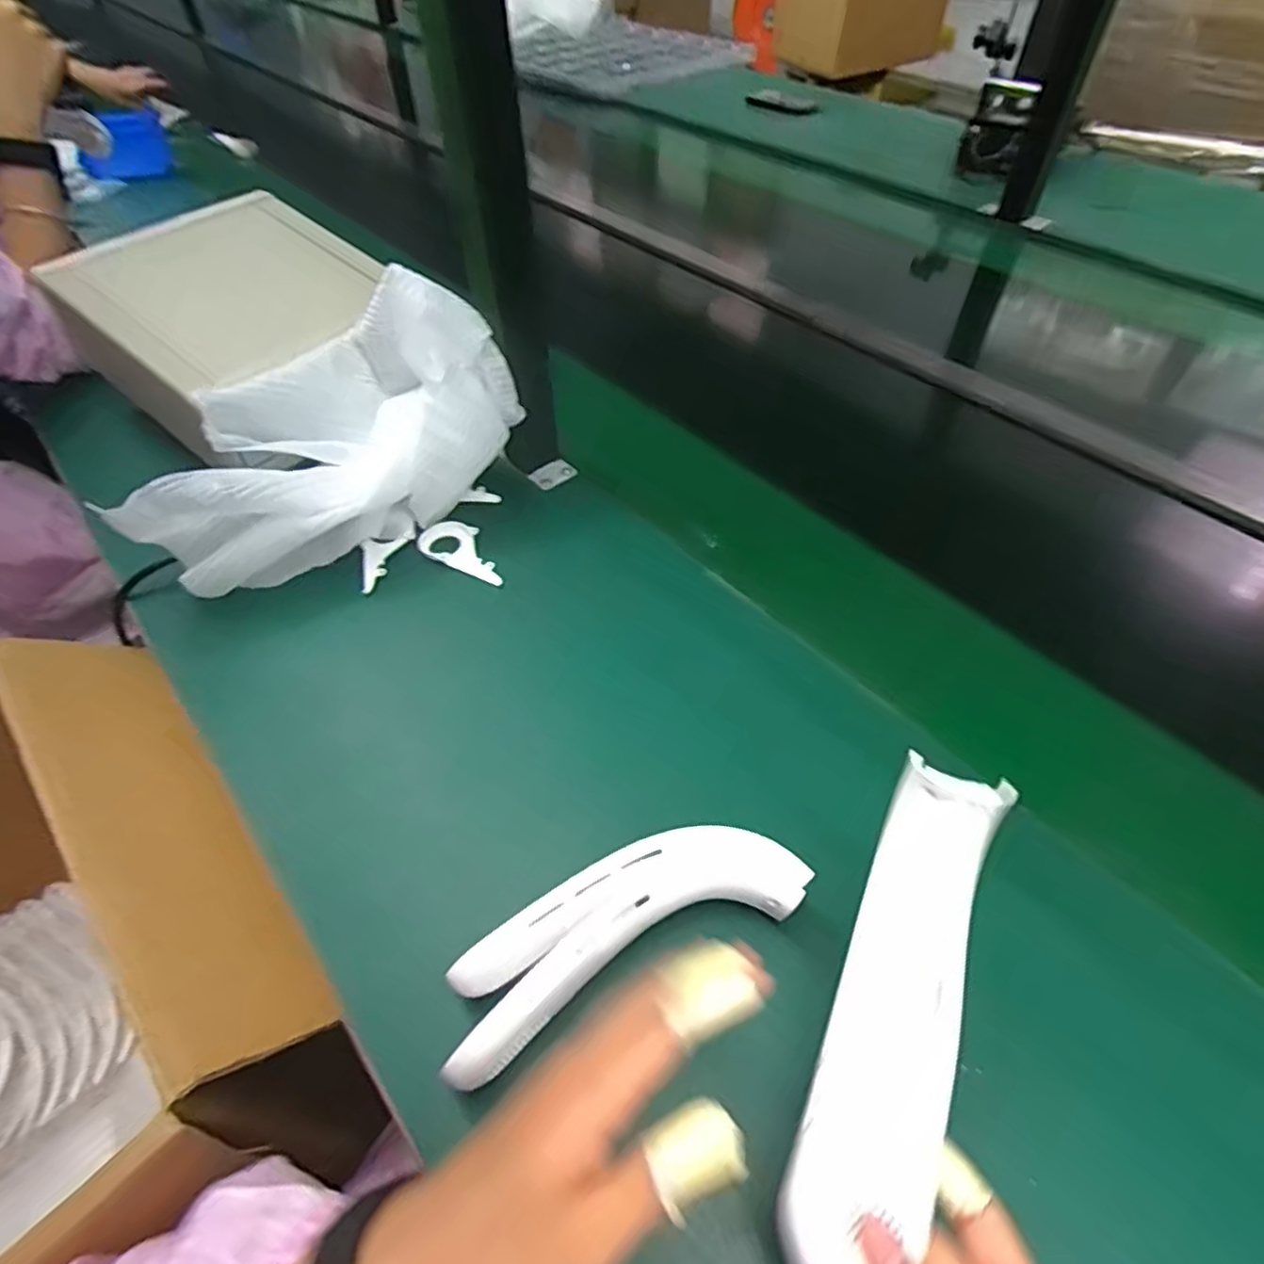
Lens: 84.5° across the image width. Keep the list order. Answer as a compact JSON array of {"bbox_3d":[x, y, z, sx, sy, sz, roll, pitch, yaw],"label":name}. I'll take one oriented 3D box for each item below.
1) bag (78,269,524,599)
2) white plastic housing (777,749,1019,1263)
[{"bbox_3d":[-0.272,-0.178,0.602,0.326,0.171,0.164,-24,53,-16],"label":"bag"},{"bbox_3d":[0.114,0.159,0.293,0.051,0.040,0.196,18,69,17],"label":"white plastic housing"}]

